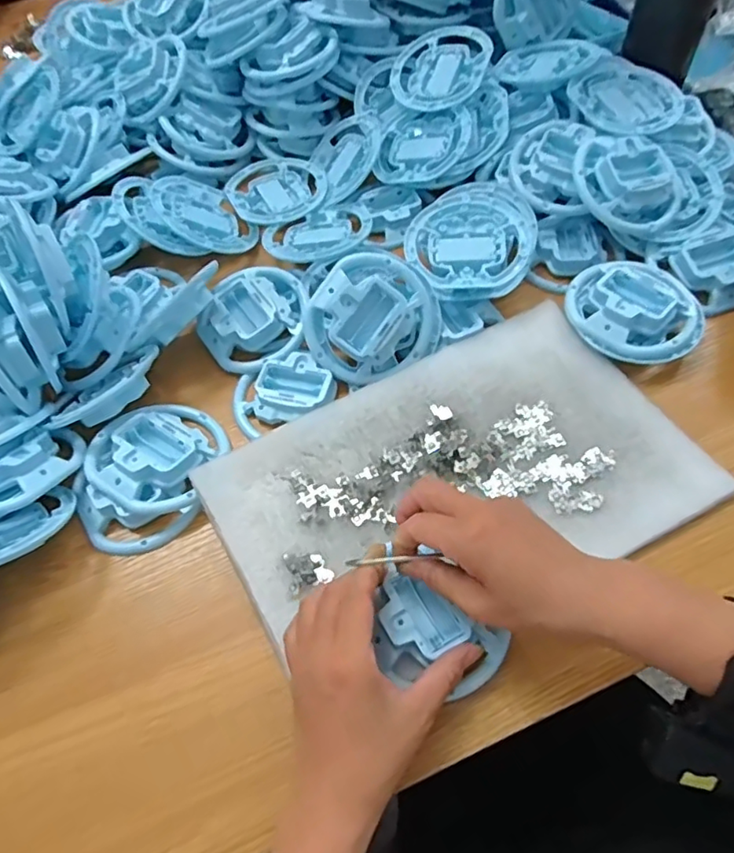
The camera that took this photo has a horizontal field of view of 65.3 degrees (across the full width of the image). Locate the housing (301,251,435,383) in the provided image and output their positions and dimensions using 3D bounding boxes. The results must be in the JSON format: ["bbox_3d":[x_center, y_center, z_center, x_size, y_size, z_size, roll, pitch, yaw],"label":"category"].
[{"bbox_3d":[0.001,-0.088,0.467,0.105,0.019,0.097,-1,100,-6],"label":"housing"}]

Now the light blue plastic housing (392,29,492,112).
[{"bbox_3d":[0.075,-0.370,0.598,0.097,0.020,0.097,21,81,22],"label":"light blue plastic housing"}]

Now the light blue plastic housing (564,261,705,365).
[{"bbox_3d":[0.224,-0.100,0.481,0.099,0.029,0.103,-1,62,2],"label":"light blue plastic housing"}]

